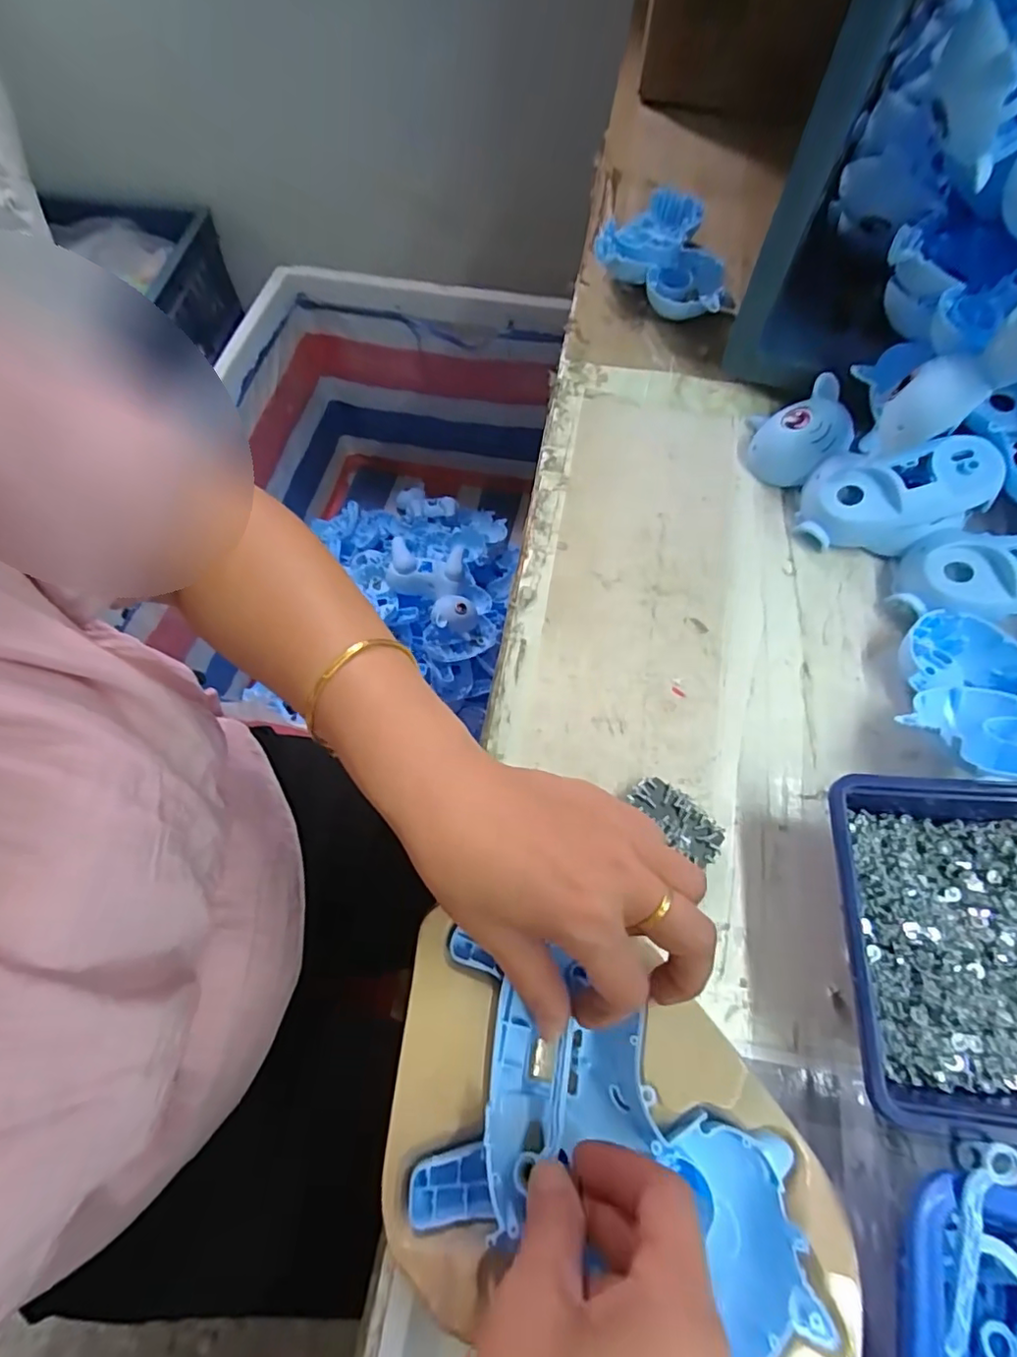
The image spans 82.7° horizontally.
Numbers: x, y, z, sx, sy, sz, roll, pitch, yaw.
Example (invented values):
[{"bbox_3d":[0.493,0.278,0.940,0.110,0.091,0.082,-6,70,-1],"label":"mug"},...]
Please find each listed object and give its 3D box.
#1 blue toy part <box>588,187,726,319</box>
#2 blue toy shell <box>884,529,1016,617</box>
[{"bbox_3d":[0.131,-0.363,0.495,0.108,0.039,0.131,13,66,6],"label":"blue toy part"},{"bbox_3d":[0.308,-0.065,0.357,0.119,0.032,0.063,0,64,20],"label":"blue toy shell"}]

